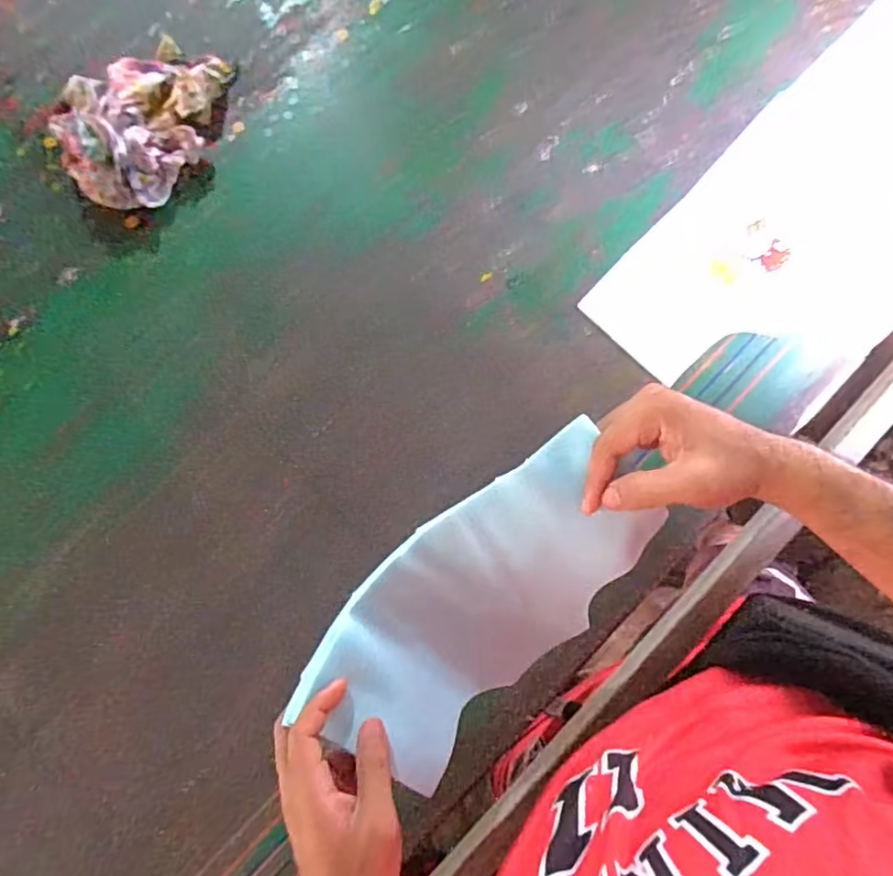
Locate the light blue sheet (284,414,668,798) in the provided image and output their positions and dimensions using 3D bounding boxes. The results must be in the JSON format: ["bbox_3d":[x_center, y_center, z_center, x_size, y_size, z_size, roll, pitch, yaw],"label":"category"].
[{"bbox_3d":[0.020,0.135,0.440,0.270,0.097,0.151,-39,85,-4],"label":"light blue sheet"}]

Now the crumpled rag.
[{"bbox_3d":[-0.302,-0.329,0.584,0.126,0.055,0.200,39,85,4],"label":"crumpled rag"}]

